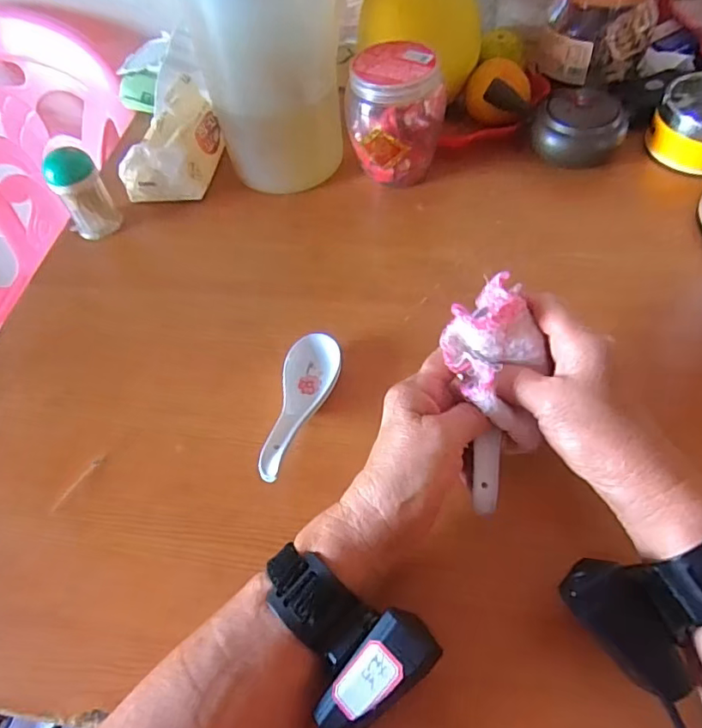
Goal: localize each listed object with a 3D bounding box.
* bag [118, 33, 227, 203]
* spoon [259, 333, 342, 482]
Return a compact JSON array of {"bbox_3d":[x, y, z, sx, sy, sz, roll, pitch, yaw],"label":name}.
[{"bbox_3d":[-0.185,-0.234,0.560,0.119,0.141,0.062,-39,59,-21],"label":"bag"},{"bbox_3d":[-0.037,0.031,0.409,0.041,0.035,0.131,5,54,9],"label":"spoon"}]

